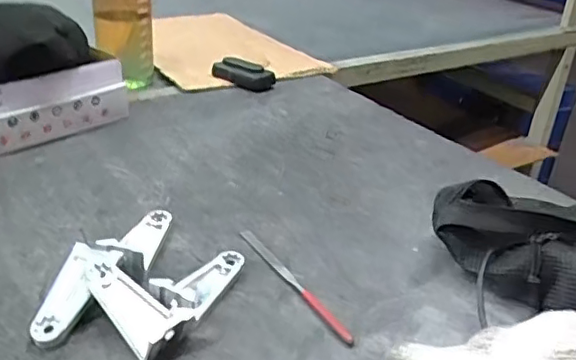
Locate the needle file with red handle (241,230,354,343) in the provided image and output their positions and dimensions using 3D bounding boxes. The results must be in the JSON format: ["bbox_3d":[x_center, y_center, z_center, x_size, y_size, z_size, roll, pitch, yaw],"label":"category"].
[{"bbox_3d":[0.003,0.088,0.534,0.011,0.004,0.172,-14,32,-30],"label":"needle file with red handle"}]

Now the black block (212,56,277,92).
[{"bbox_3d":[-0.072,-0.174,0.959,0.102,0.039,0.025,16,30,22],"label":"black block"}]

